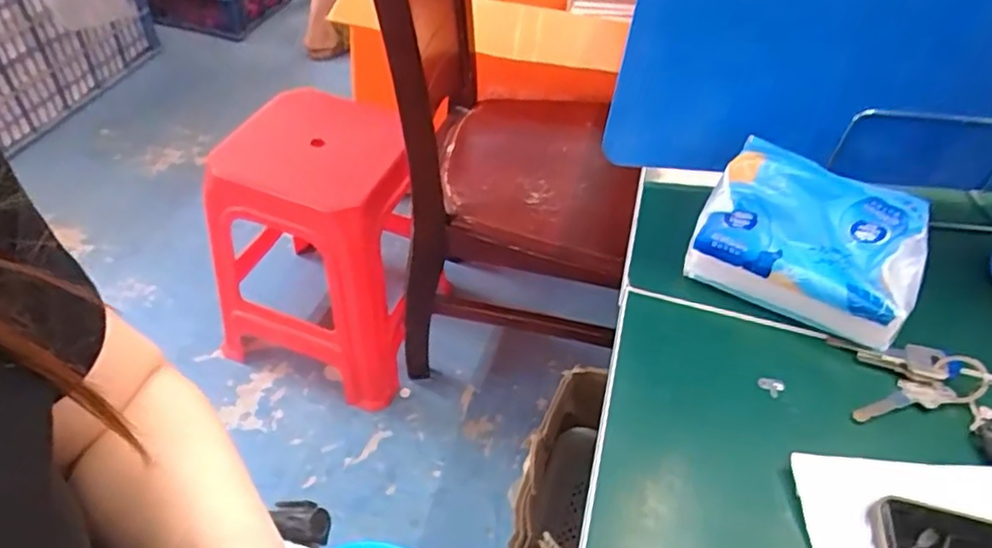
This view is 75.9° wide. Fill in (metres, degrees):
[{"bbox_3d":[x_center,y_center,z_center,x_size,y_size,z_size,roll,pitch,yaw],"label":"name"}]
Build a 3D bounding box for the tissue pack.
[{"bbox_3d":[0.212,-0.021,0.434,0.139,0.087,0.076,26,50,17],"label":"tissue pack"}]

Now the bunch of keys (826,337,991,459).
[{"bbox_3d":[0.287,0.082,0.387,0.155,0.014,0.077,27,50,18],"label":"bunch of keys"}]

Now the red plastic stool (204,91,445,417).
[{"bbox_3d":[-0.284,-0.033,1.119,0.299,0.445,0.276,19,48,11],"label":"red plastic stool"}]

